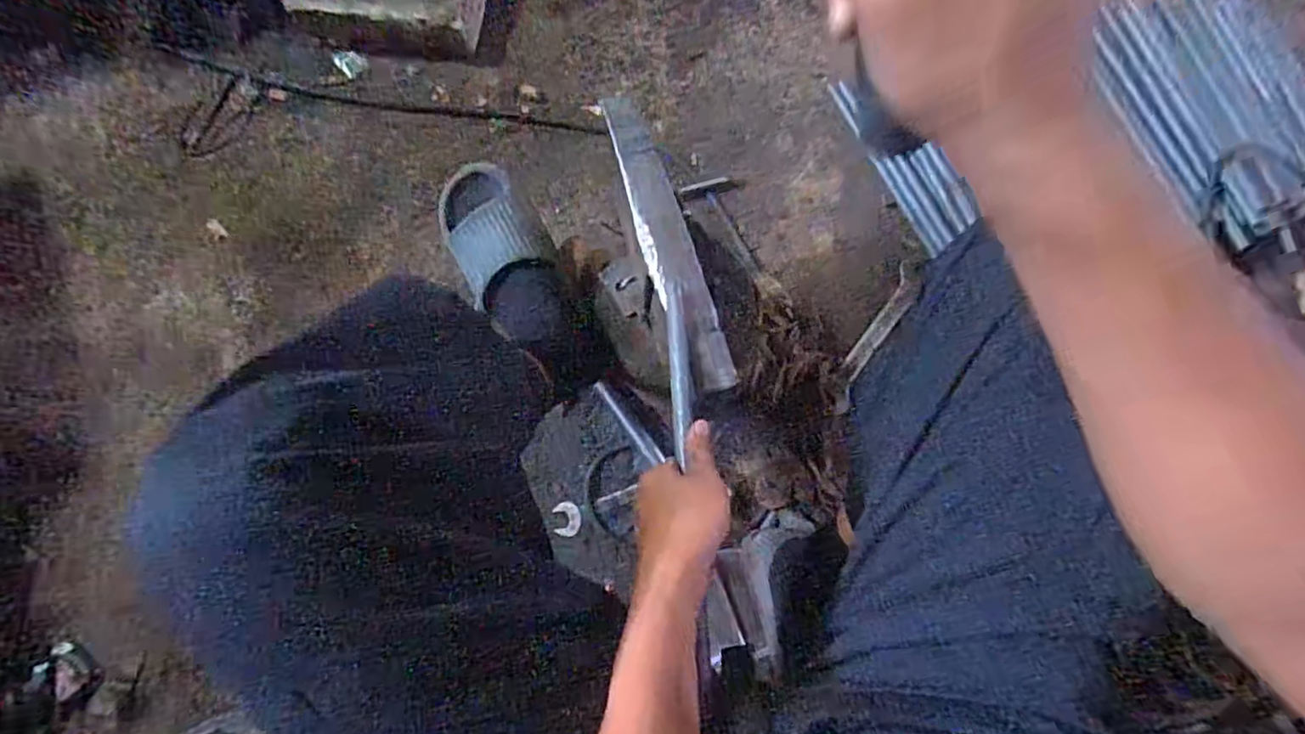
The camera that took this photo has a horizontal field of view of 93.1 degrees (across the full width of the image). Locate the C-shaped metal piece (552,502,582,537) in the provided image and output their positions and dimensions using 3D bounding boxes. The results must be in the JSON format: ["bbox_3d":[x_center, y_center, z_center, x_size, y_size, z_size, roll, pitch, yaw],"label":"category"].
[{"bbox_3d":[-0.117,0.210,0.855,0.037,0.009,0.046,-6,78,-1],"label":"C-shaped metal piece"}]

